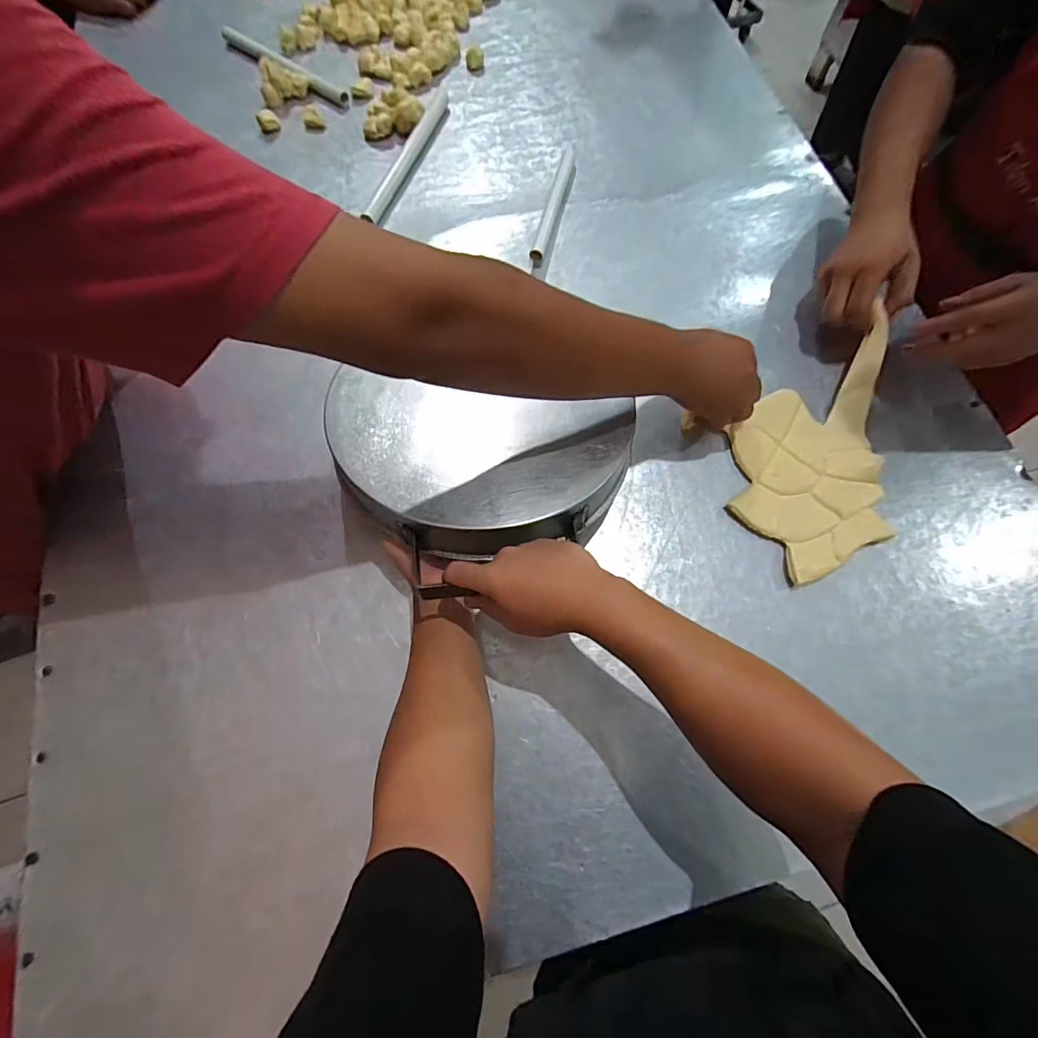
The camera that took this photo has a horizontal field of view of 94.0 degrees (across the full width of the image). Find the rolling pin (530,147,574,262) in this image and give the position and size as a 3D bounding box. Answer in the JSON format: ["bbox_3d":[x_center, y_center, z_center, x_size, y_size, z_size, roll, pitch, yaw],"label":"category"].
[{"bbox_3d":[0.053,-0.460,0.691,0.024,0.018,0.238,12,71,4],"label":"rolling pin"}]

